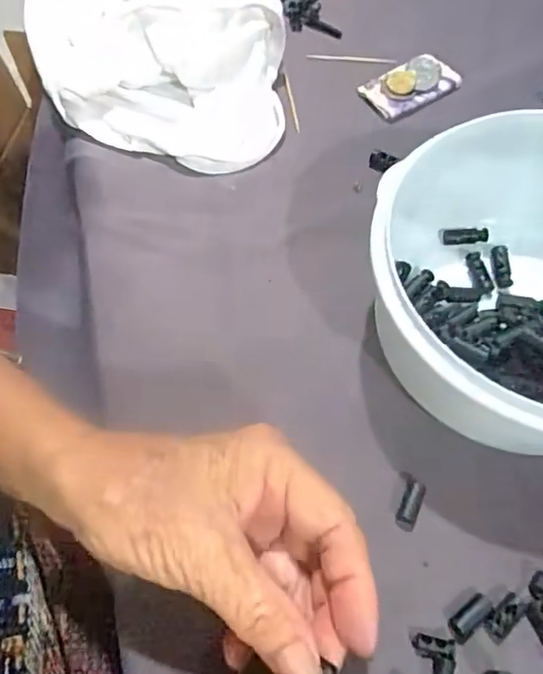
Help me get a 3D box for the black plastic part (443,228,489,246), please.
[{"bbox_3d":[0.113,-0.058,0.324,0.026,0.006,0.008,4,64,2],"label":"black plastic part"}]

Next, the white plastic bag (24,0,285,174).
[{"bbox_3d":[-0.088,-0.256,0.407,0.174,0.050,0.325,-6,64,-3],"label":"white plastic bag"}]

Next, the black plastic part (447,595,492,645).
[{"bbox_3d":[0.085,0.120,0.239,0.022,0.008,0.010,-38,70,-17],"label":"black plastic part"}]

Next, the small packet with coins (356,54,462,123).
[{"bbox_3d":[0.094,-0.172,0.381,0.060,0.011,0.038,-28,67,-13],"label":"small packet with coins"}]

